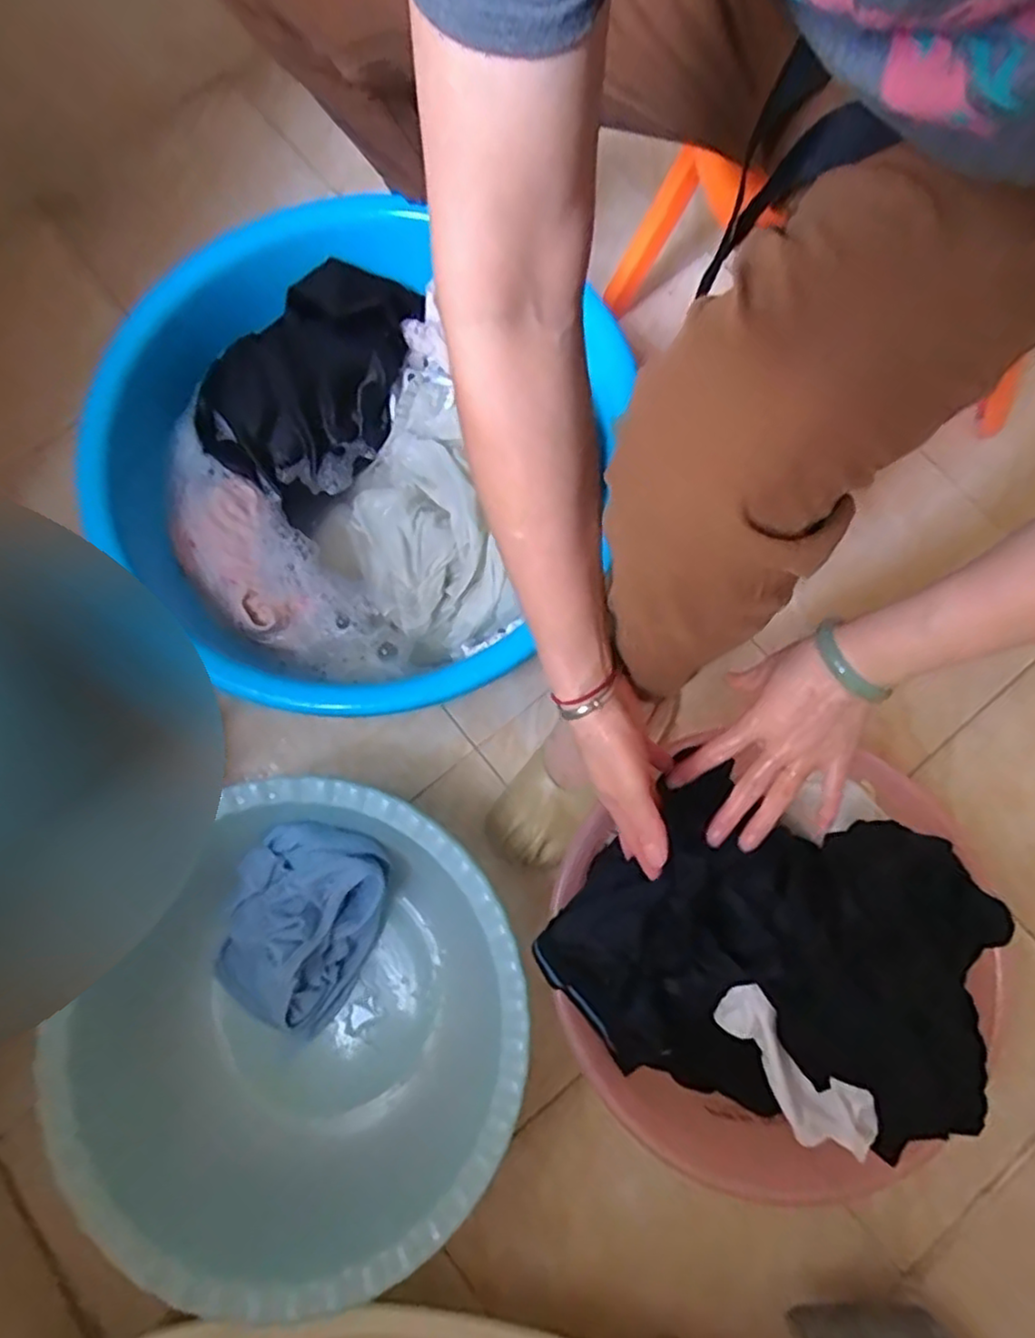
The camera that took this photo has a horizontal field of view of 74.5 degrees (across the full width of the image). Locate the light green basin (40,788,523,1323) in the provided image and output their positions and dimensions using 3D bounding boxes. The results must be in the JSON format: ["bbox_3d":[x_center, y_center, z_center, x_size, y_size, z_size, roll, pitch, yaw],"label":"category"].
[{"bbox_3d":[-0.176,0.291,0.592,0.363,0.130,0.367,38,81,9],"label":"light green basin"}]

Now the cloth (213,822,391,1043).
[{"bbox_3d":[-0.204,0.231,0.628,0.141,0.089,0.191,26,79,7],"label":"cloth"}]

